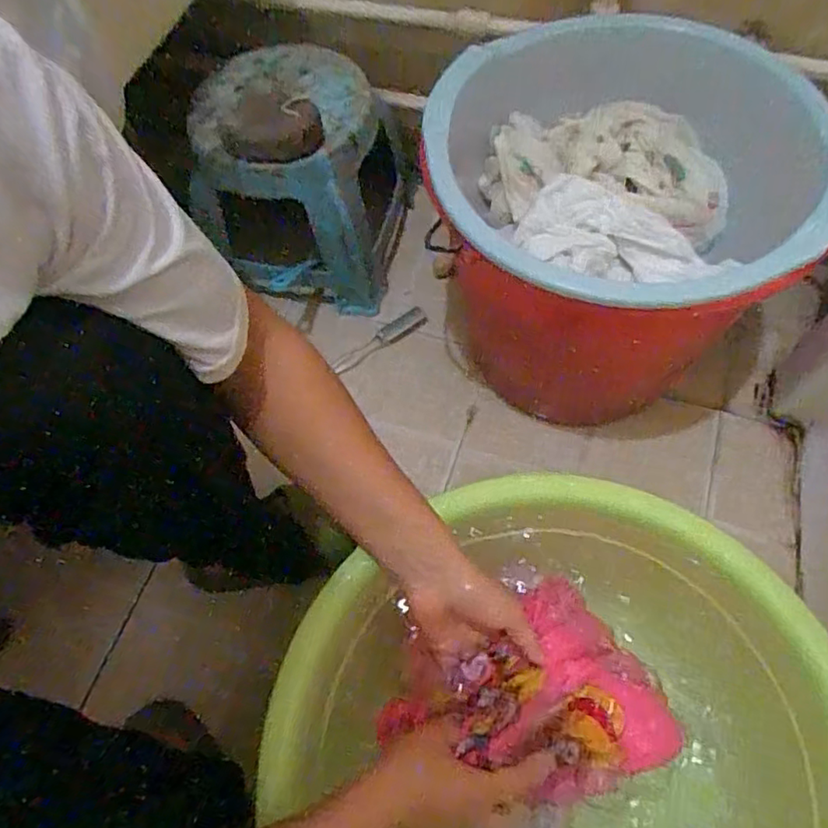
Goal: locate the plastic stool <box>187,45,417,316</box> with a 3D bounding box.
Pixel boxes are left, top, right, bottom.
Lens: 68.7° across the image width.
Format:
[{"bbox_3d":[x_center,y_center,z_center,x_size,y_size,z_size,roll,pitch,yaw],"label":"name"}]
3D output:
[{"bbox_3d":[-0.147,-0.321,0.818,0.231,0.251,0.237,10,65,8],"label":"plastic stool"}]

